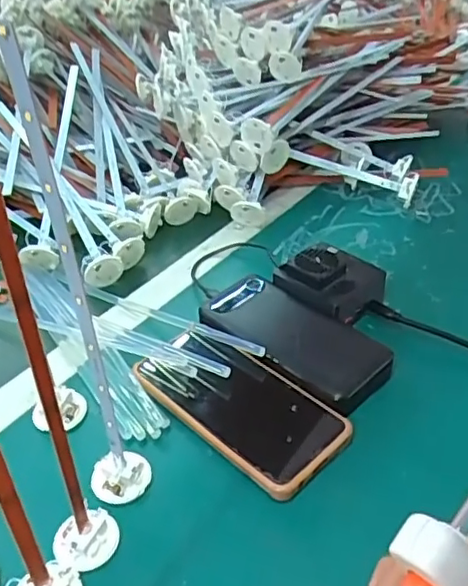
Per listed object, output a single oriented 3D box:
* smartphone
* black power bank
[{"bbox_3d":[0.003,0.079,0.447,0.158,0.017,0.079,28,47,34],"label":"smartphone"},{"bbox_3d":[0.047,0.036,0.498,0.164,0.027,0.075,27,46,33],"label":"black power bank"}]

